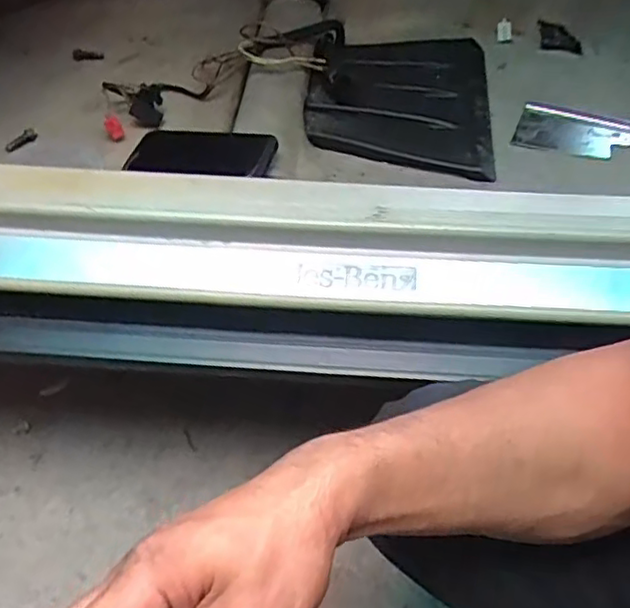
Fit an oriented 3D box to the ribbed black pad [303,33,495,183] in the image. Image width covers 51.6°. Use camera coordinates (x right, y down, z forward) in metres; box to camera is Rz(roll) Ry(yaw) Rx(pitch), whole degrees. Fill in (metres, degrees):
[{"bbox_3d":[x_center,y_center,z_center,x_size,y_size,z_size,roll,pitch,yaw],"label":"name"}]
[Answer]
[{"bbox_3d":[0.115,-0.289,0.858,0.235,0.033,0.317,9,50,0],"label":"ribbed black pad"}]

